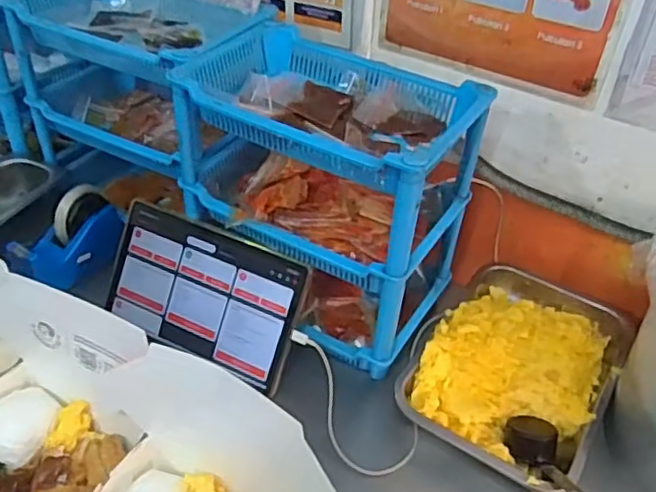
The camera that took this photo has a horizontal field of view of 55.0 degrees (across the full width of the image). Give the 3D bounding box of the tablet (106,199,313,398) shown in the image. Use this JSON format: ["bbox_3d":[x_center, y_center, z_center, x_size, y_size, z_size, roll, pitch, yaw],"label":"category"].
[{"bbox_3d":[-0.153,0.057,0.768,0.254,0.158,0.012,19,9,18],"label":"tablet"}]

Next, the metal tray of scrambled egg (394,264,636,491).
[{"bbox_3d":[0.233,0.137,0.761,0.208,0.044,0.297,24,43,23],"label":"metal tray of scrambled egg"}]

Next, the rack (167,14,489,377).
[{"bbox_3d":[-0.002,-0.055,0.770,0.298,0.312,0.209,24,43,22],"label":"rack"}]

